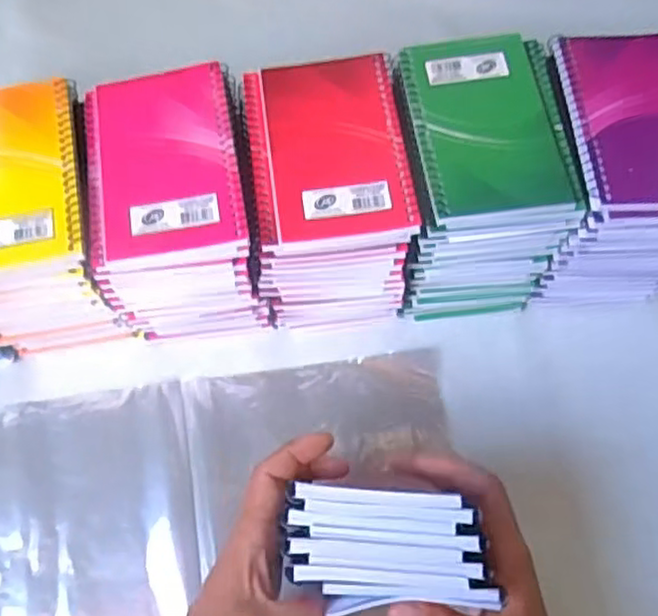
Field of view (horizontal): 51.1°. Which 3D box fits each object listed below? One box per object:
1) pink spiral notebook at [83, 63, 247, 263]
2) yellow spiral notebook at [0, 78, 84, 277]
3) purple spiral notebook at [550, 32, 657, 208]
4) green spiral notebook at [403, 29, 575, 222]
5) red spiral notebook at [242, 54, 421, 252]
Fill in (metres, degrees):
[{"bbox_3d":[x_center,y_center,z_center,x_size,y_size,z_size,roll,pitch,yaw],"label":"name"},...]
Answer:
[{"bbox_3d":[-0.099,-0.090,0.413,0.091,0.007,0.127,-9,67,-2],"label":"pink spiral notebook"},{"bbox_3d":[-0.199,-0.078,0.413,0.094,0.013,0.130,-10,67,-3],"label":"yellow spiral notebook"},{"bbox_3d":[0.190,-0.120,0.423,0.086,0.010,0.129,-4,67,0],"label":"purple spiral notebook"},{"bbox_3d":[0.092,-0.112,0.415,0.081,0.010,0.127,-8,67,-2],"label":"green spiral notebook"},{"bbox_3d":[-0.001,-0.098,0.419,0.093,0.010,0.127,-7,67,-1],"label":"red spiral notebook"}]

